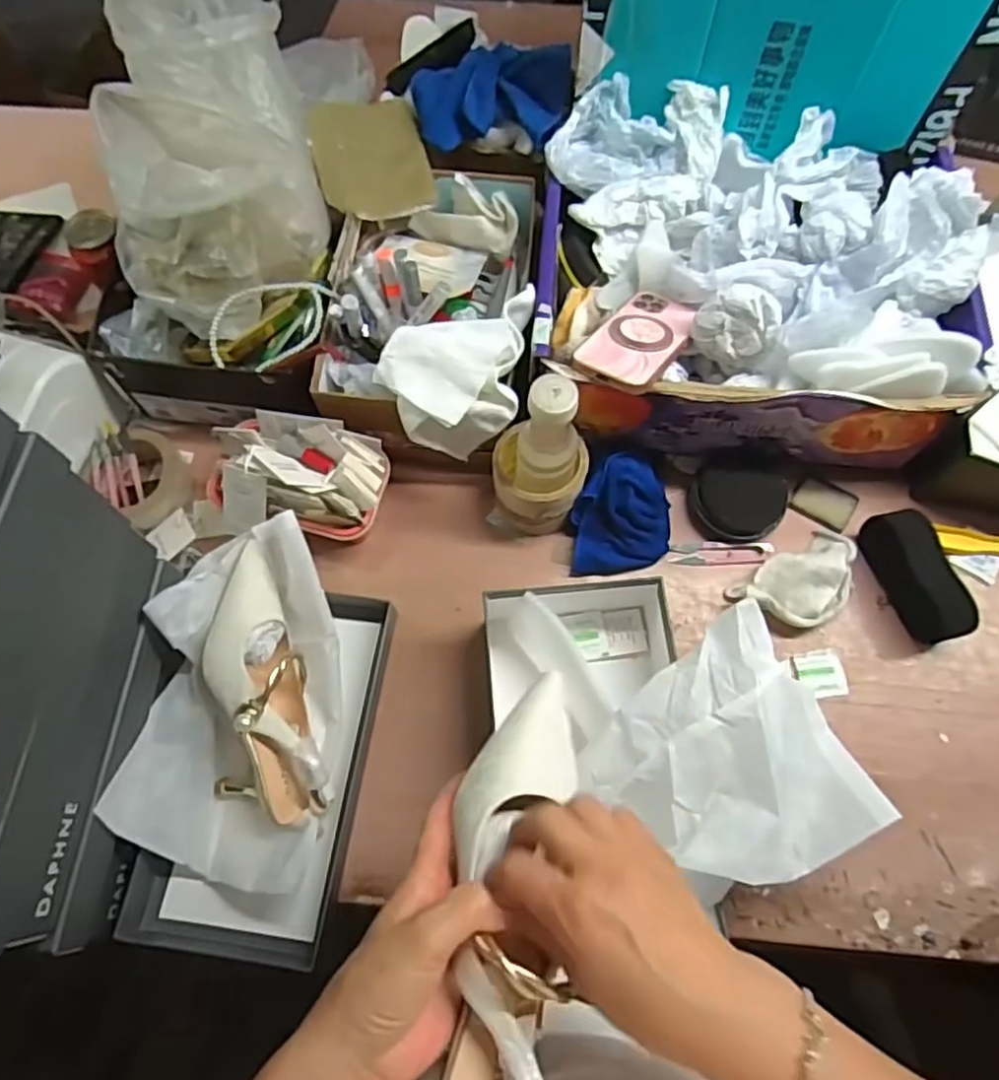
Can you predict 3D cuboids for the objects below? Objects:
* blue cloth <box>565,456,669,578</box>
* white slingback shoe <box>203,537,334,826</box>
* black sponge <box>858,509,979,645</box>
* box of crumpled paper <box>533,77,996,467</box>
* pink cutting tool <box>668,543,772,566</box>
[{"bbox_3d":[0.121,-0.030,0.683,0.104,0.054,0.110,-4,69,-2],"label":"blue cloth"},{"bbox_3d":[-0.216,0.129,0.608,0.089,0.073,0.231,-15,69,-6],"label":"white slingback shoe"},{"bbox_3d":[0.393,0.033,0.657,0.033,0.070,0.126,-18,70,-7],"label":"black sponge"},{"bbox_3d":[0.231,-0.254,0.674,0.373,0.183,0.309,-1,68,0],"label":"box of crumpled paper"},{"bbox_3d":[0.223,0.012,0.696,0.098,0.009,0.027,-1,68,0],"label":"pink cutting tool"}]

